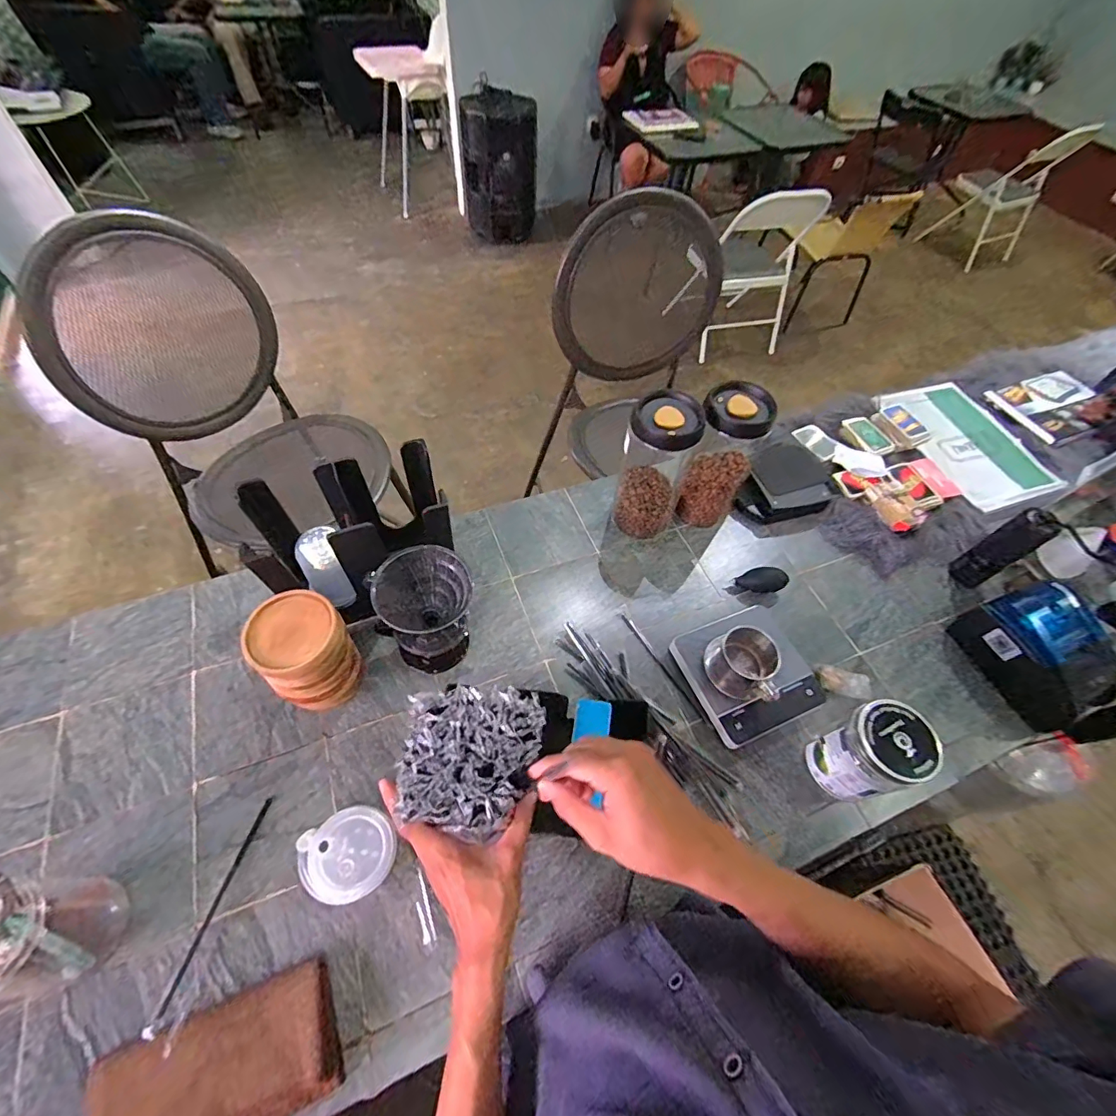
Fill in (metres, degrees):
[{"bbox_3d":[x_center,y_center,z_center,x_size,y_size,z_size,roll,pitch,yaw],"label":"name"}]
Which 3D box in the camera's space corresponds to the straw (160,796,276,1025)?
[{"bbox_3d":[-0.360,0.359,0.530,0.010,0.004,0.190,12,57,5],"label":"straw"}]

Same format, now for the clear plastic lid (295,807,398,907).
[{"bbox_3d":[-0.229,0.327,0.549,0.093,0.028,0.087,1,56,-2],"label":"clear plastic lid"}]

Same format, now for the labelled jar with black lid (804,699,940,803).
[{"bbox_3d":[0.370,0.230,0.590,0.088,0.118,0.083,1,56,-2],"label":"labelled jar with black lid"}]

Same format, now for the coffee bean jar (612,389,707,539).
[{"bbox_3d":[0.145,-0.131,0.757,0.092,0.228,0.091,1,56,-2],"label":"coffee bean jar"}]

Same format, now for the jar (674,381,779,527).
[{"bbox_3d":[0.250,-0.153,0.777,0.094,0.226,0.088,1,56,-2],"label":"jar"}]

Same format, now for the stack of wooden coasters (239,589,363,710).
[{"bbox_3d":[-0.295,0.124,0.600,0.093,0.165,0.101,28,59,13],"label":"stack of wooden coasters"}]

